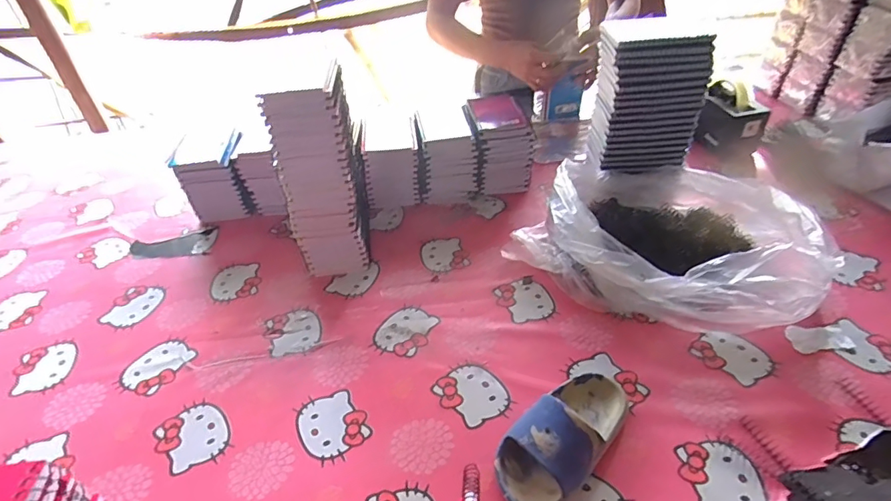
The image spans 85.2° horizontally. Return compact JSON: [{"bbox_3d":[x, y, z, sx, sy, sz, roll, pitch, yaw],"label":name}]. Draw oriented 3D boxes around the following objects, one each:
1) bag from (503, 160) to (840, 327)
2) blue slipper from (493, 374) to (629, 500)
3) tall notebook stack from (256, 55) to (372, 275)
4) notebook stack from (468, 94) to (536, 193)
[{"bbox_3d":[0.296,-0.027,0.684,0.370,0.097,0.241,9,42,17],"label":"bag"},{"bbox_3d":[0.124,0.182,0.494,0.174,0.059,0.076,-35,48,-30],"label":"blue slipper"},{"bbox_3d":[-0.173,-0.109,0.695,0.109,0.289,0.119,-7,41,-4],"label":"tall notebook stack"},{"bbox_3d":[0.098,-0.199,0.889,0.108,0.137,0.136,-6,40,0],"label":"notebook stack"}]

